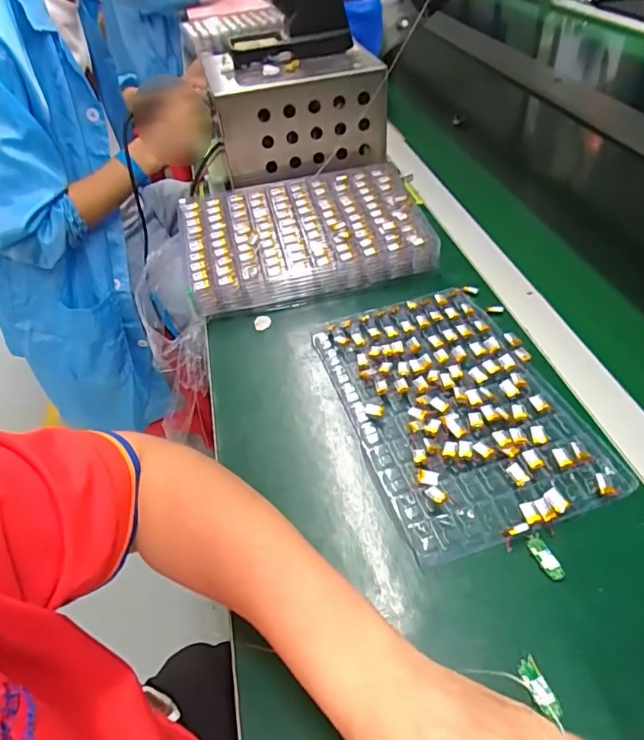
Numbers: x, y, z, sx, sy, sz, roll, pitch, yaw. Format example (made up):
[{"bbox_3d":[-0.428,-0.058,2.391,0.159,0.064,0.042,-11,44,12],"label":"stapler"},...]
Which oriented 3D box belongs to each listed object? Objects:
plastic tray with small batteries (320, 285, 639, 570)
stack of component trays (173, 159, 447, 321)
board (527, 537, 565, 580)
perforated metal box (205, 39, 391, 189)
[{"bbox_3d":[0.108,0.021,0.433,0.167,0.014,0.249,-16,46,-9],"label":"plastic tray with small batteries"},{"bbox_3d":[-0.022,-0.154,0.591,0.268,0.058,0.172,-12,45,-6],"label":"stack of component trays"},{"bbox_3d":[0.146,0.122,0.333,0.012,0.004,0.027,-21,47,-14],"label":"board"},{"bbox_3d":[-0.033,-0.329,0.654,0.203,0.112,0.127,-15,46,-8],"label":"perforated metal box"}]

